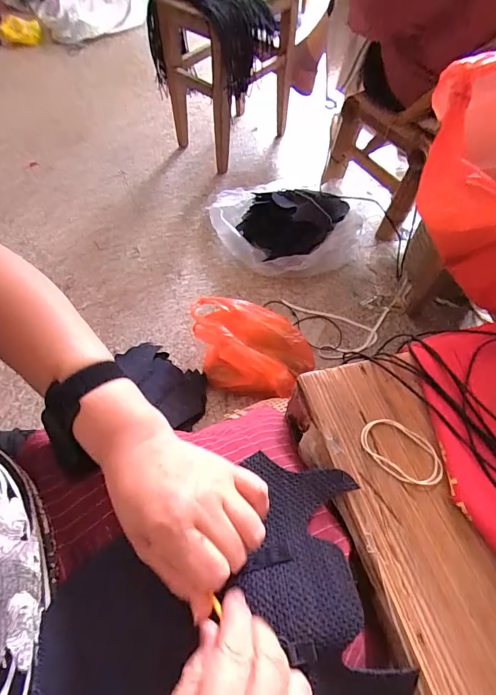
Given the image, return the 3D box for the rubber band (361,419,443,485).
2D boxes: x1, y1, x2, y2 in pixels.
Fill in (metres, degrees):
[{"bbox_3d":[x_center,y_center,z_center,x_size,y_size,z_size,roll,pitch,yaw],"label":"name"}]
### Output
[{"bbox_3d":[0.135,0.091,0.343,0.072,0.005,0.047,30,64,16],"label":"rubber band"}]

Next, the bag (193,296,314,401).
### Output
[{"bbox_3d":[0.000,0.007,0.862,0.263,0.108,0.191,7,60,4],"label":"bag"}]

